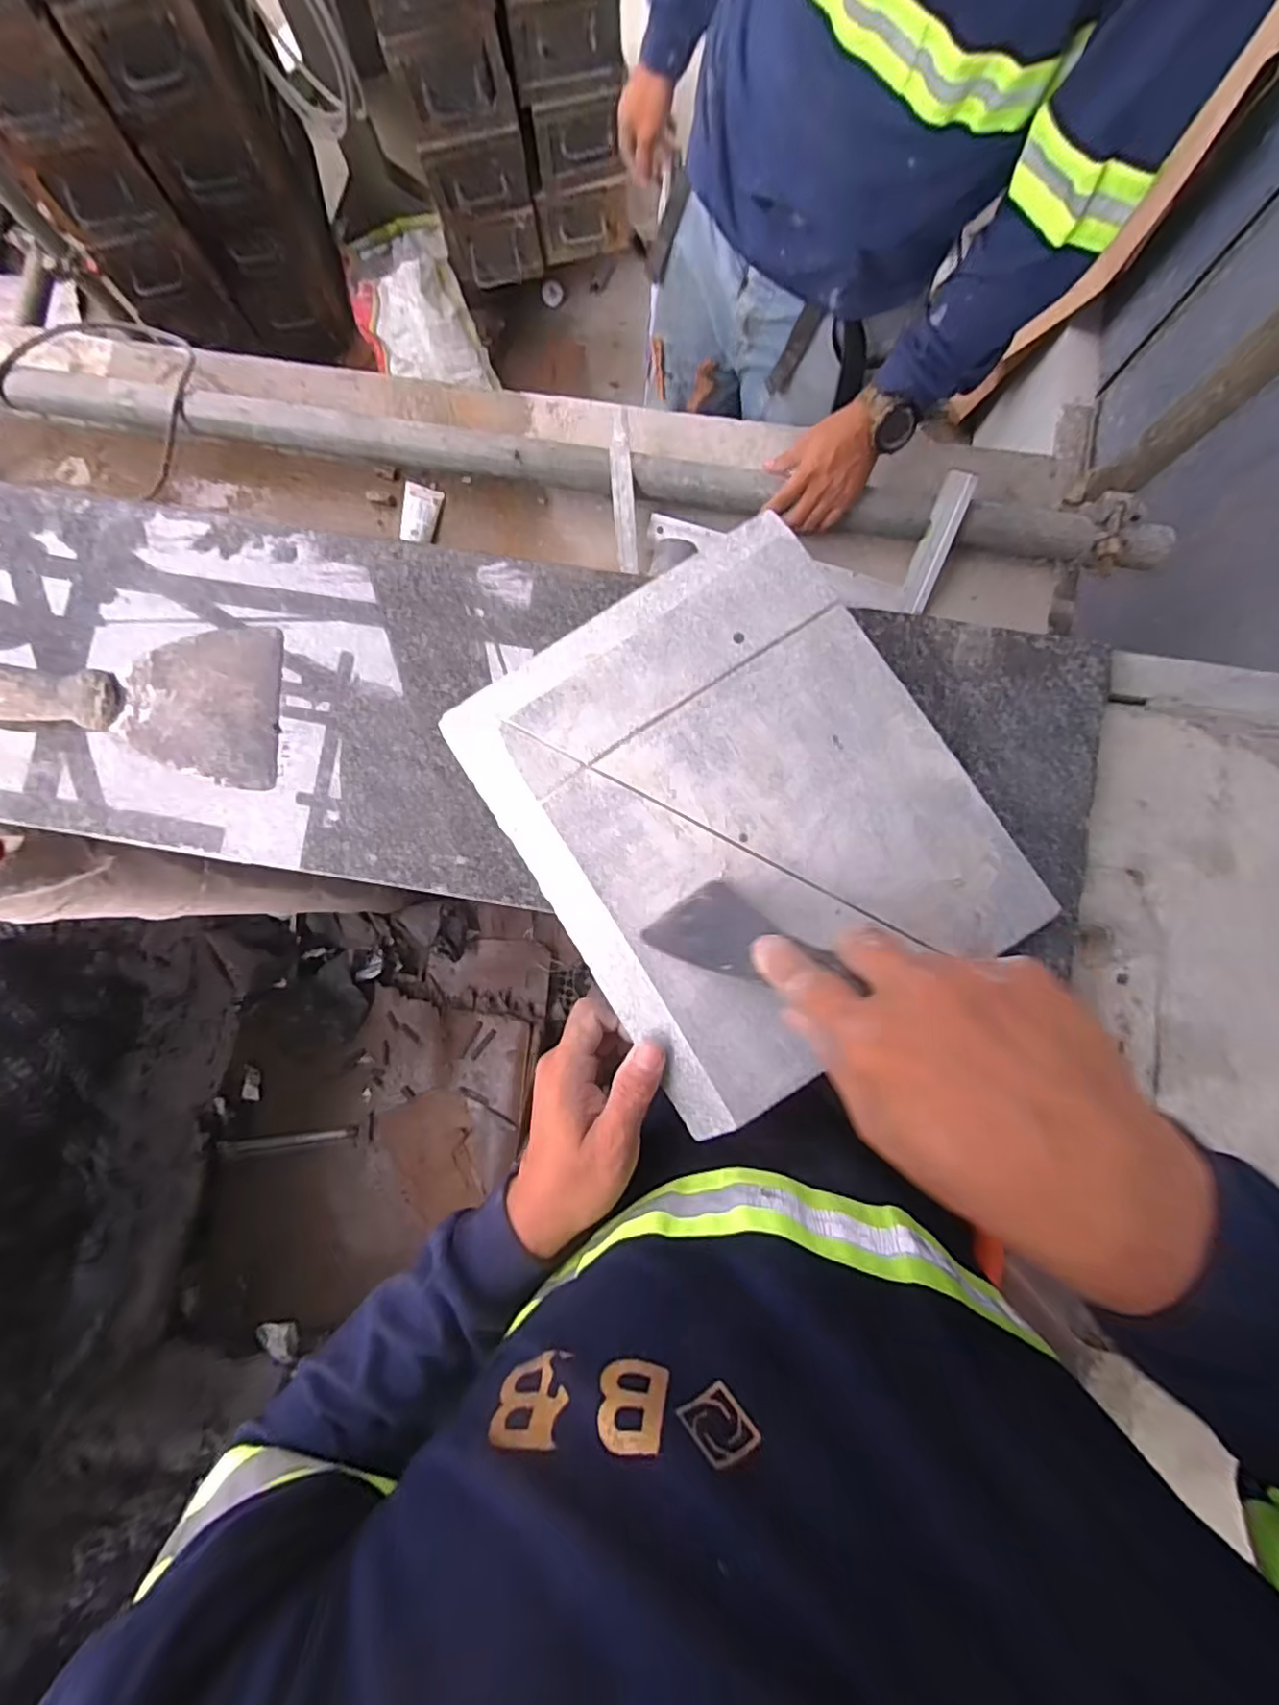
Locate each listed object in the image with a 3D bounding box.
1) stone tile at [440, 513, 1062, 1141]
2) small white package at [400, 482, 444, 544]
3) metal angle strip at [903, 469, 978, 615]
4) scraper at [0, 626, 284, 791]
[{"bbox_3d":[0.054,-0.022,0.335,0.225,0.018,0.267,-32,86,-1],"label":"stone tile"},{"bbox_3d":[-0.278,-0.432,0.770,0.045,0.010,0.080,7,81,-19],"label":"small white package"},{"bbox_3d":[0.355,-0.368,0.722,0.036,0.010,0.152,17,112,2],"label":"metal angle strip"},{"bbox_3d":[-0.301,-0.085,0.340,0.181,0.024,0.090,0,86,1],"label":"scraper"}]

